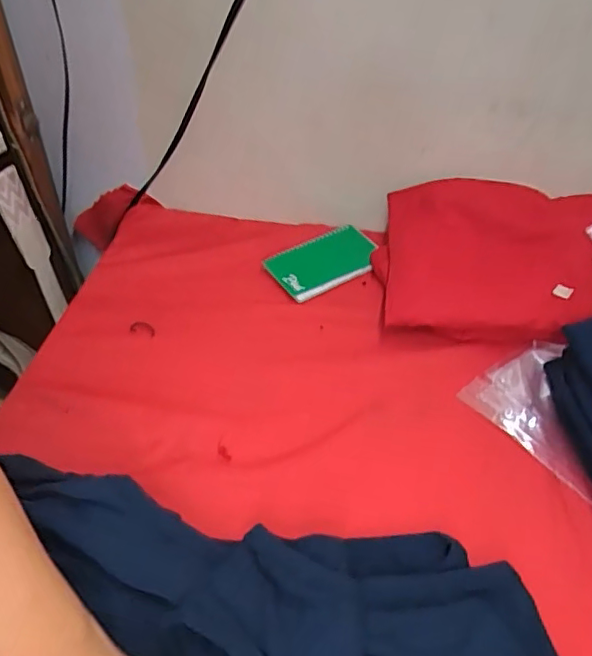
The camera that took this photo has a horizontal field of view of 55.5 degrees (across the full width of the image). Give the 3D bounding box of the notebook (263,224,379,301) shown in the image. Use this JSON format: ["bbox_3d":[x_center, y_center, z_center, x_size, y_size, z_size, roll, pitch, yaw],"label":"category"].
[{"bbox_3d":[0.034,-0.084,0.695,0.137,0.011,0.084,-29,55,-28],"label":"notebook"}]

